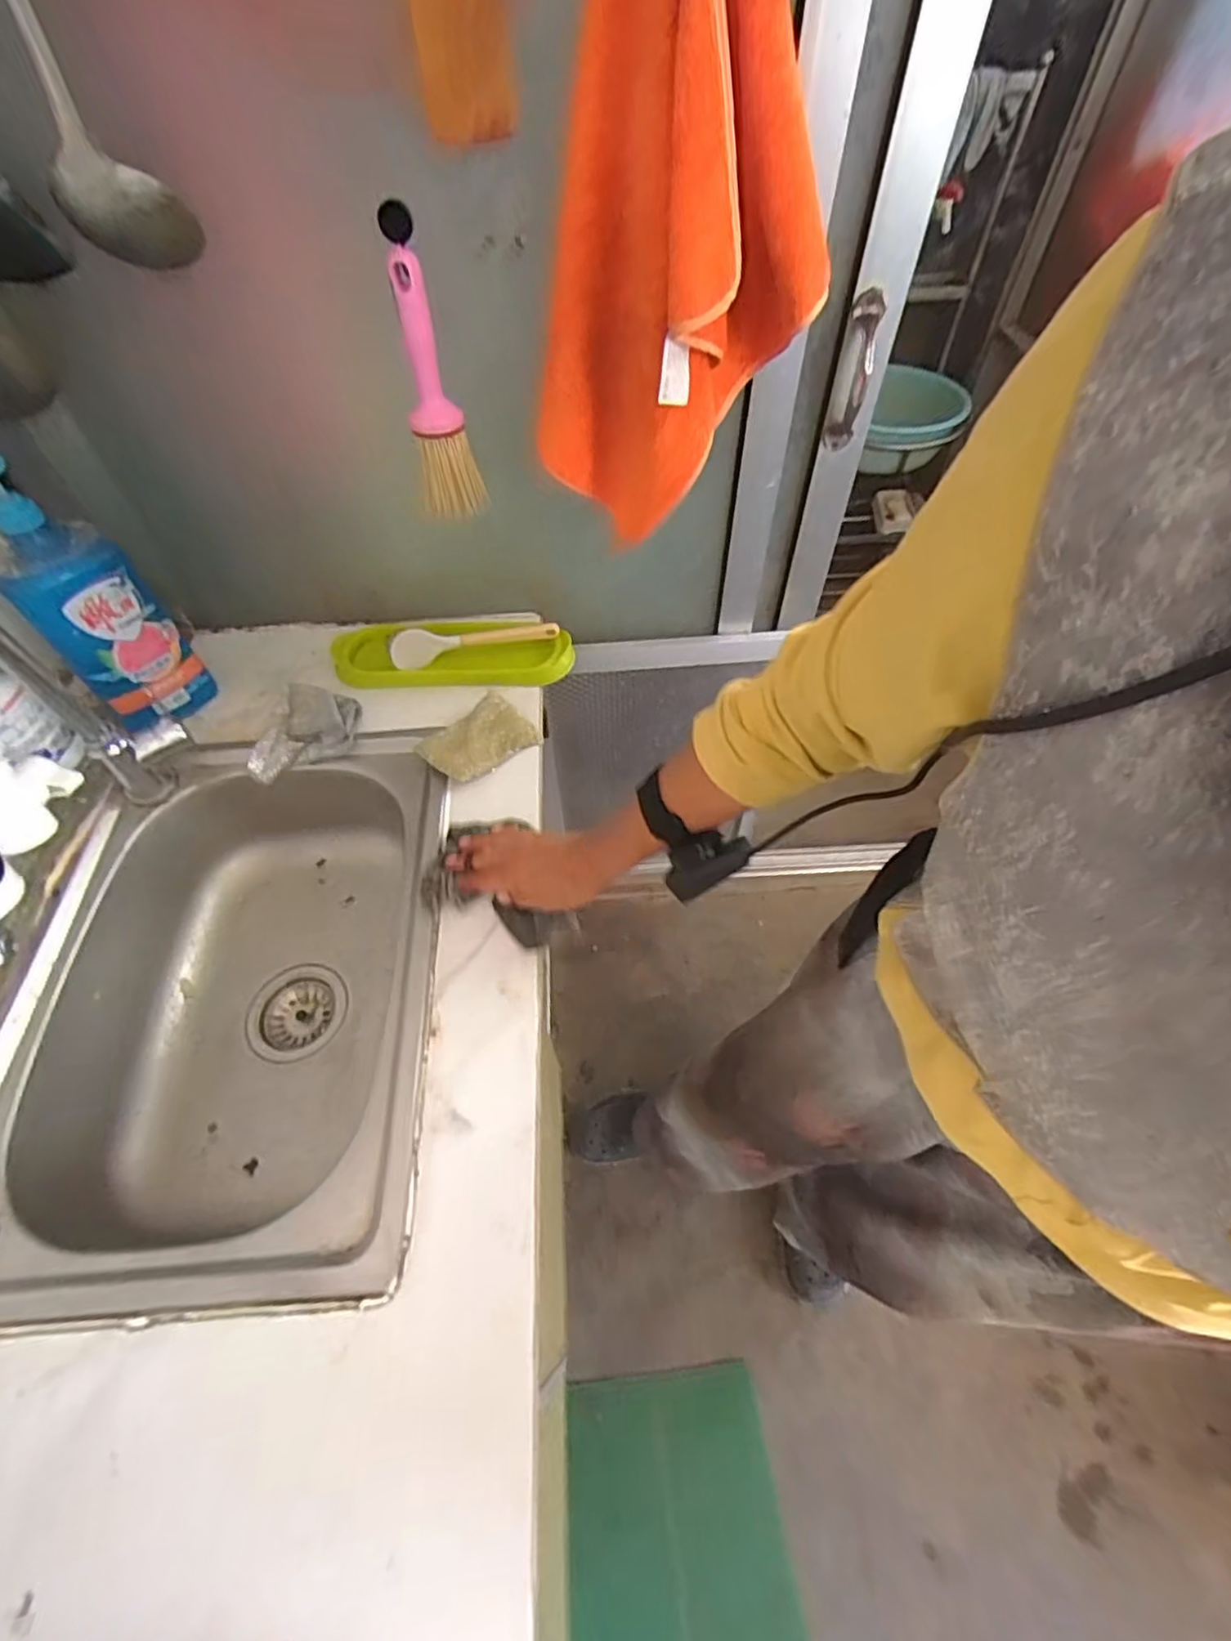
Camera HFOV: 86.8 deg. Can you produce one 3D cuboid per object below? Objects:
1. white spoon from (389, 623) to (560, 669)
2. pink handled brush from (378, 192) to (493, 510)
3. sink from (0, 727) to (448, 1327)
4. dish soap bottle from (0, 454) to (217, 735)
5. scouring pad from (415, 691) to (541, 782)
[{"bbox_3d":[-0.168,-0.216,0.786,0.196,0.040,0.031,-12,57,-7],"label":"white spoon"},{"bbox_3d":[-0.175,-0.407,0.609,0.065,0.226,0.055,-14,57,-8],"label":"pink handled brush"},{"bbox_3d":[-0.360,0.174,0.665,0.388,0.183,0.524,-3,57,-1],"label":"sink"},{"bbox_3d":[-0.527,-0.212,0.656,0.067,0.279,0.106,29,62,19],"label":"dish soap bottle"},{"bbox_3d":[-0.151,-0.091,0.716,0.077,0.023,0.113,39,65,23],"label":"scouring pad"}]

